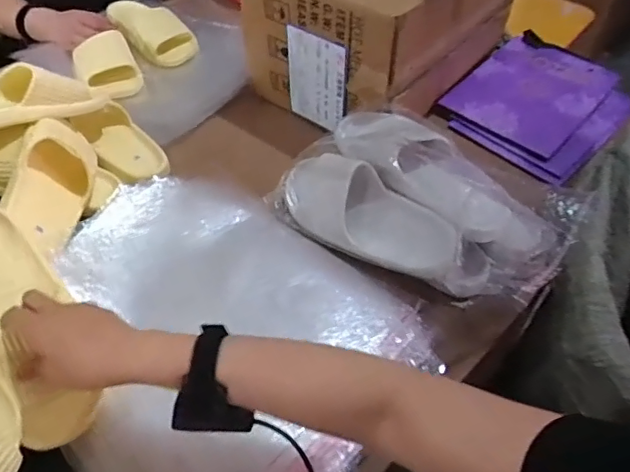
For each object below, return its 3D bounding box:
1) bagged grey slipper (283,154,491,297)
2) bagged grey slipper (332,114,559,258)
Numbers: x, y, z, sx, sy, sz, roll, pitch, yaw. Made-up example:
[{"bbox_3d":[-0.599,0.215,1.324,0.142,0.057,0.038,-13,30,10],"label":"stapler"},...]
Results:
[{"bbox_3d":[0.088,-0.019,0.717,0.288,0.098,0.084,20,51,14],"label":"bagged grey slipper"},{"bbox_3d":[0.164,-0.078,0.726,0.302,0.088,0.103,39,57,10],"label":"bagged grey slipper"}]

